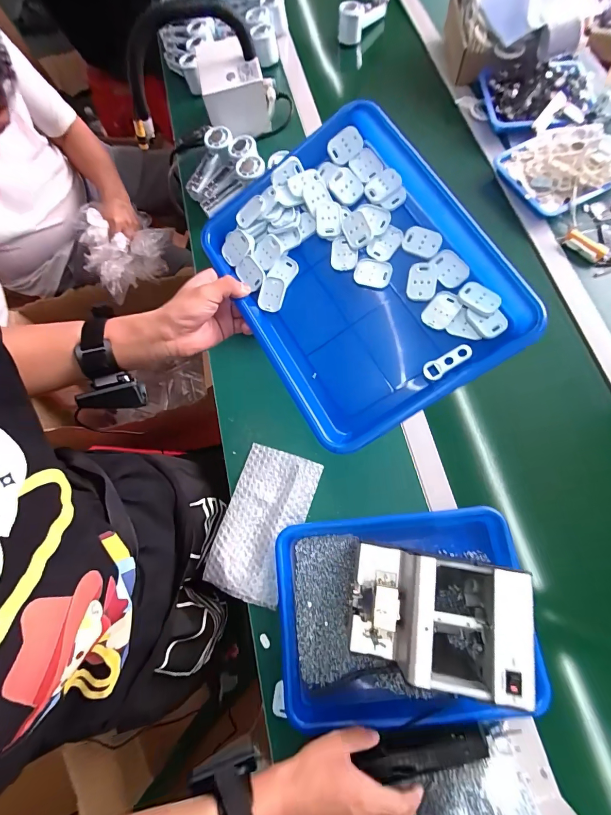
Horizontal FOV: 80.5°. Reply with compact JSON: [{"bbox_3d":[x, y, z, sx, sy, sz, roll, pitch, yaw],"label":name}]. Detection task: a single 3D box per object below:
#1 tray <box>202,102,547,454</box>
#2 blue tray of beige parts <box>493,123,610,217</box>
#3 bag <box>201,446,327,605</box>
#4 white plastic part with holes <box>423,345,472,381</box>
[{"bbox_3d":[0.049,-0.145,0.397,0.255,0.046,0.327,-36,82,12],"label":"tray"},{"bbox_3d":[0.498,-0.464,0.692,0.198,0.054,0.166,-23,73,-5],"label":"blue tray of beige parts"},{"bbox_3d":[-0.066,0.178,0.564,0.121,0.011,0.221,19,74,8],"label":"bag"},{"bbox_3d":[0.145,-0.045,0.367,0.049,0.005,0.019,-28,89,10],"label":"white plastic part with holes"}]

